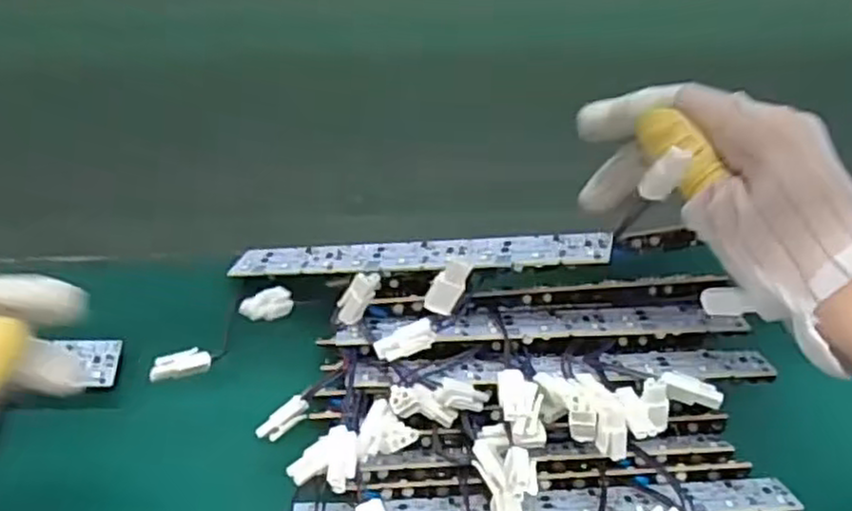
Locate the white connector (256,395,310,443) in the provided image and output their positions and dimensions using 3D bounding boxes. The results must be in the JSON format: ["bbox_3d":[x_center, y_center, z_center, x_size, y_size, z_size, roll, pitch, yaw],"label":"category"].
[{"bbox_3d":[-0.065,0.075,0.326,0.025,0.011,0.009,-40,69,-5],"label":"white connector"}]

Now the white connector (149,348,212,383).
[{"bbox_3d":[-0.112,0.049,0.323,0.026,0.006,0.012,-12,61,-32],"label":"white connector"}]

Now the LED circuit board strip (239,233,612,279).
[{"bbox_3d":[-0.007,0.000,0.340,0.186,0.005,0.023,-3,37,19],"label":"LED circuit board strip"}]

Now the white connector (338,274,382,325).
[{"bbox_3d":[-0.028,0.018,0.295,0.009,0.008,0.025,37,105,16],"label":"white connector"}]

